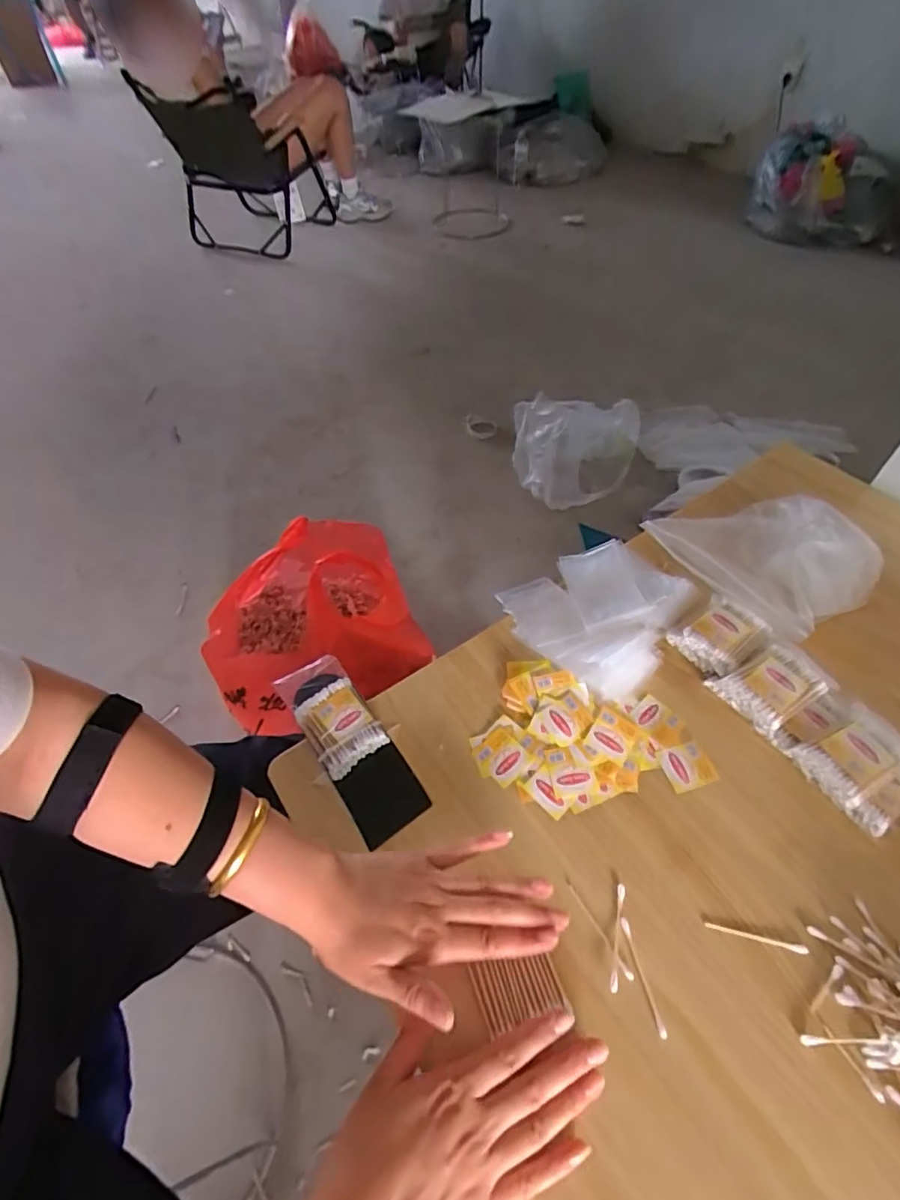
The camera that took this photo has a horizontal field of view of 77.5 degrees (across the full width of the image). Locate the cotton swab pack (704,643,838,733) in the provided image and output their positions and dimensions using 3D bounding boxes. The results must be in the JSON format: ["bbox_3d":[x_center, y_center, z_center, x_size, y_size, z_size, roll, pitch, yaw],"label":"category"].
[{"bbox_3d":[0.298,0.078,0.518,0.087,0.034,0.065,-25,56,-17],"label":"cotton swab pack"}]

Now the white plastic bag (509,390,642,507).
[{"bbox_3d":[0.312,-0.394,1.430,0.321,0.225,0.241,9,53,8],"label":"white plastic bag"}]

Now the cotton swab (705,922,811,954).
[{"bbox_3d":[0.225,0.248,0.411,0.070,0.004,0.006,10,51,9],"label":"cotton swab"}]

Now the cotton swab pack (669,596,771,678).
[{"bbox_3d":[0.265,0.037,0.554,0.073,0.035,0.067,-32,58,-21],"label":"cotton swab pack"}]

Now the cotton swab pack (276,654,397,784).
[{"bbox_3d":[-0.113,0.107,0.529,0.071,0.022,0.110,-33,59,-22],"label":"cotton swab pack"}]

